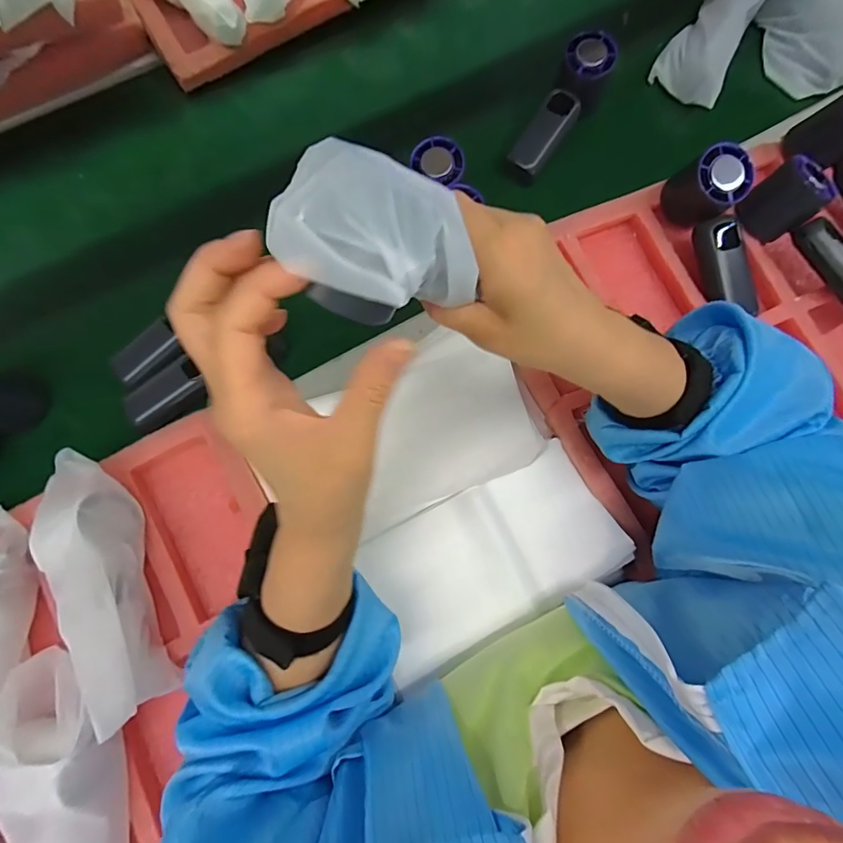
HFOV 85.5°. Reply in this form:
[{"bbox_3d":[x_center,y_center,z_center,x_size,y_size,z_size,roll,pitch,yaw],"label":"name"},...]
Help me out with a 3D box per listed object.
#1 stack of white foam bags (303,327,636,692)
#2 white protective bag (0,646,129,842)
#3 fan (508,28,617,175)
[{"bbox_3d":[0.059,0.109,0.373,0.198,0.018,0.112,-27,79,-7],"label":"stack of white foam bags"},{"bbox_3d":[-0.241,0.270,0.305,0.075,0.048,0.219,-16,78,-5],"label":"white protective bag"},{"bbox_3d":[0.146,-0.326,0.482,0.047,0.046,0.148,36,96,6],"label":"fan"}]

